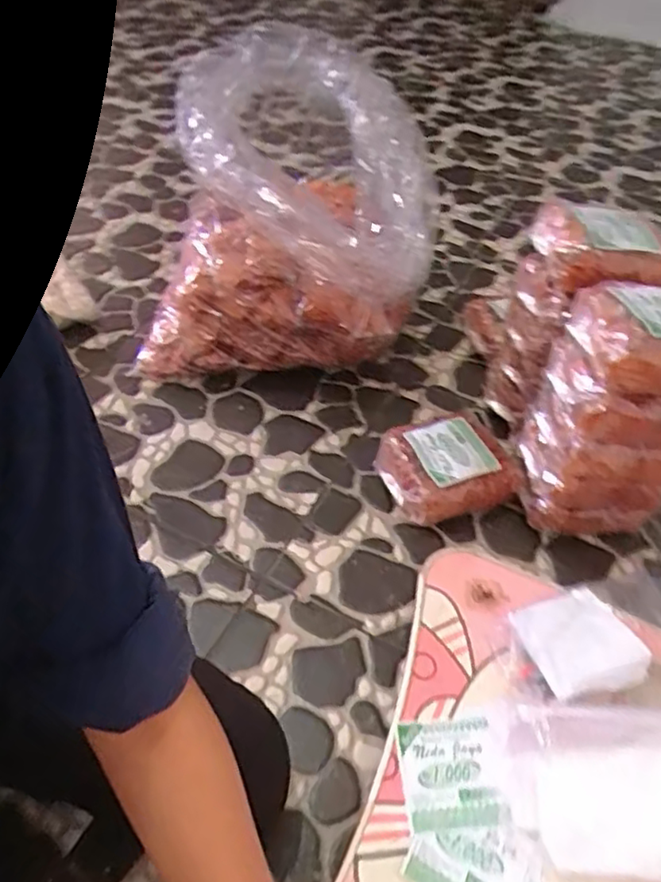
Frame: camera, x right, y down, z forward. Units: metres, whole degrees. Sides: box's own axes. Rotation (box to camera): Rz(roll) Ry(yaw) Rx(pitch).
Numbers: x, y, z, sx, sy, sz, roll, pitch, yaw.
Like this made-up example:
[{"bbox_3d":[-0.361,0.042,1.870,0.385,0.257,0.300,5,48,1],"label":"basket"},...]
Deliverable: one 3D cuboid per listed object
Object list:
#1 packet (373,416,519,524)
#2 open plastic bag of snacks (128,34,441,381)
[{"bbox_3d":[0.147,0.033,0.811,0.153,0.061,0.131,-20,53,-21],"label":"packet"},{"bbox_3d":[-0.067,-0.320,0.883,0.382,0.323,0.299,0,48,-4],"label":"open plastic bag of snacks"}]

